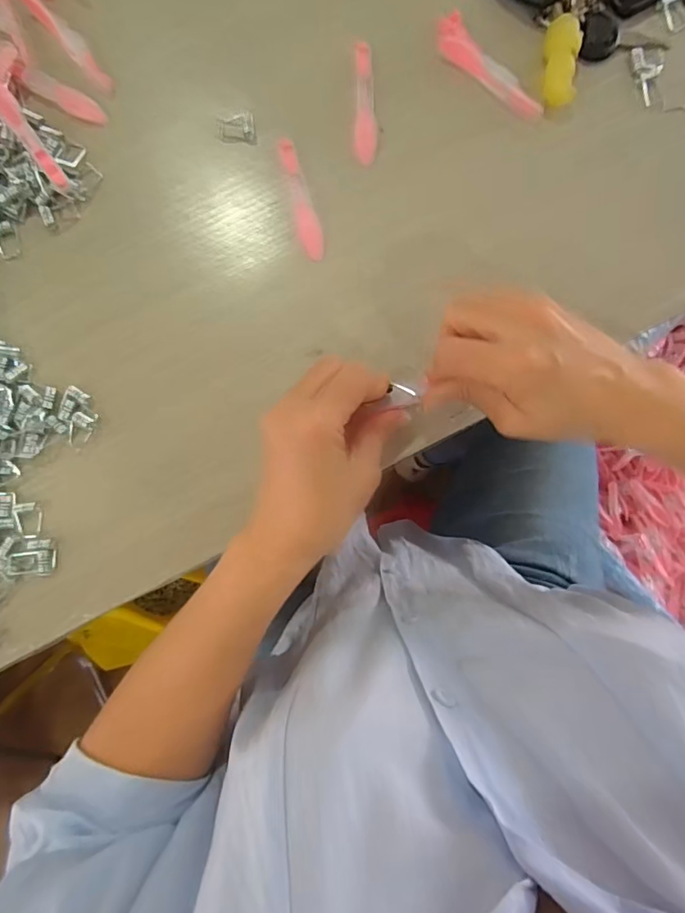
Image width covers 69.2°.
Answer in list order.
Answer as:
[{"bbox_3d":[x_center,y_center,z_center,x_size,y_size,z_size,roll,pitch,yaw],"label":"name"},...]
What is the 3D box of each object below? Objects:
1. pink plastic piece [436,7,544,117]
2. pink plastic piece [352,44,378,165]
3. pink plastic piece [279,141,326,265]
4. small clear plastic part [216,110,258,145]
[{"bbox_3d":[0.096,-0.255,0.329,0.025,0.004,0.088,-45,89,-2],"label":"pink plastic piece"},{"bbox_3d":[0.014,-0.234,0.327,0.016,0.007,0.080,-2,88,-1],"label":"pink plastic piece"},{"bbox_3d":[-0.028,-0.168,0.326,0.015,0.004,0.080,-19,89,-2],"label":"pink plastic piece"},{"bbox_3d":[-0.069,-0.216,0.326,0.025,0.004,0.021,-6,88,-1],"label":"small clear plastic part"}]

